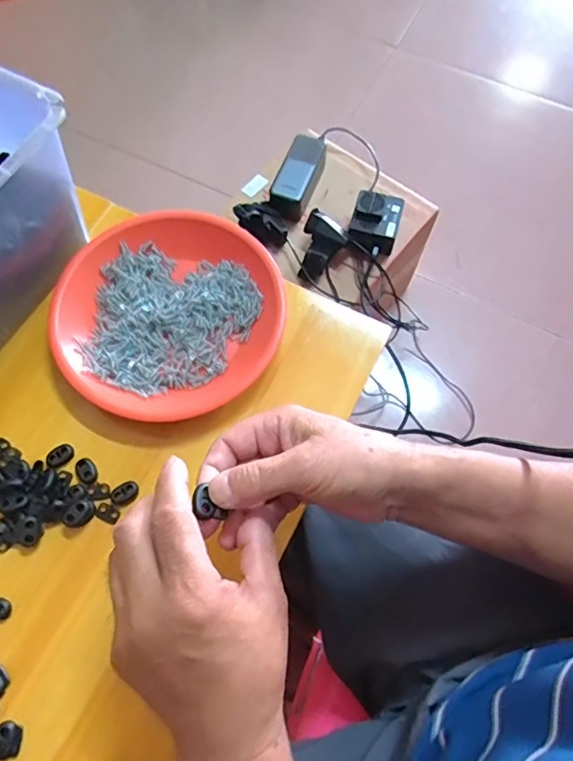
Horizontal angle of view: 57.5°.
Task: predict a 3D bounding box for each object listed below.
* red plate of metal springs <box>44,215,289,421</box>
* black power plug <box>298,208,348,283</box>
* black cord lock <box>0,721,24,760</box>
[{"bbox_3d":[-0.101,-0.055,0.448,0.191,0.026,0.177,0,69,0],"label":"red plate of metal springs"},{"bbox_3d":[0.042,-0.203,0.784,0.075,0.038,0.087,41,74,15],"label":"black power plug"},{"bbox_3d":[-0.187,0.240,0.346,0.018,0.004,0.021,6,69,2],"label":"black cord lock"}]

